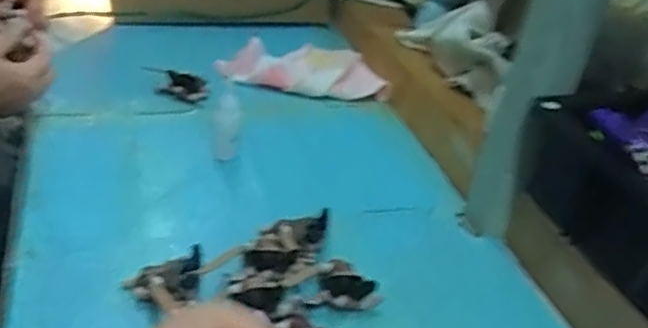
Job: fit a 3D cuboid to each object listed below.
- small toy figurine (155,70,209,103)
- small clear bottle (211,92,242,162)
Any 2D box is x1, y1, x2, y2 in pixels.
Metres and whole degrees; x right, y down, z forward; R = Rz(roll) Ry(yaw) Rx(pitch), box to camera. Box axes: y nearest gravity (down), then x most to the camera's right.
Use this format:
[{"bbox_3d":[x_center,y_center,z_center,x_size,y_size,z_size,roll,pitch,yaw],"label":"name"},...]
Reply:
[{"bbox_3d":[-0.161,-0.089,0.742,0.056,0.021,0.029,12,32,3],"label":"small toy figurine"},{"bbox_3d":[-0.096,-0.035,0.633,0.027,0.061,0.026,5,32,-9],"label":"small clear bottle"}]

